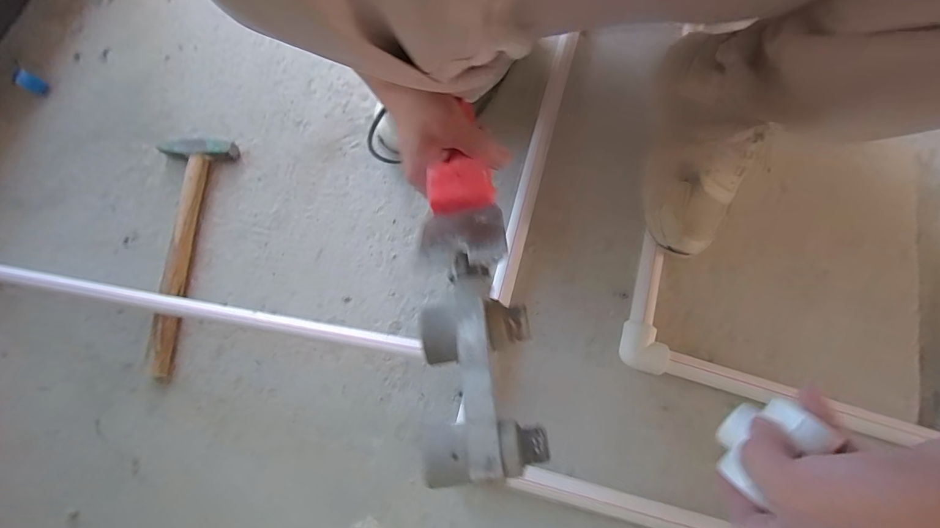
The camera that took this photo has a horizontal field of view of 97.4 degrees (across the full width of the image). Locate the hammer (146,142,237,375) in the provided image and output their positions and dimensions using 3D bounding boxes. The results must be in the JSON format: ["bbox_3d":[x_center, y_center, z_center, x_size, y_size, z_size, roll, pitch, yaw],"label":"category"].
[{"bbox_3d":[-0.376,-0.022,0.520,0.087,0.021,0.305,5,75,2],"label":"hammer"}]

